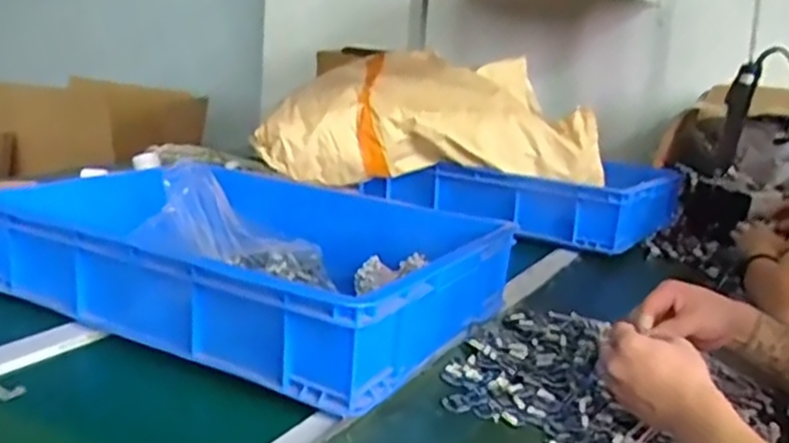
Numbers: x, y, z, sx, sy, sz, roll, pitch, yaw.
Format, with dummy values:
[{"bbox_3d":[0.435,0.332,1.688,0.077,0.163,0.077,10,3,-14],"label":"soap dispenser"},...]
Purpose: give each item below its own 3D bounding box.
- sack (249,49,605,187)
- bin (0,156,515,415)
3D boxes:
[{"bbox_3d":[0.067,-0.209,1.469,0.664,0.223,0.265,2,14,-13],"label":"sack"},{"bbox_3d":[-0.194,0.039,0.945,0.602,0.123,0.382,13,16,28],"label":"bin"}]

